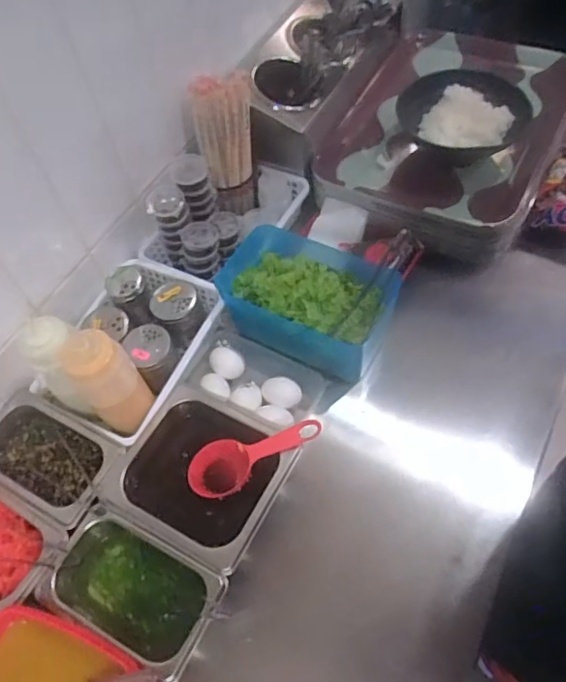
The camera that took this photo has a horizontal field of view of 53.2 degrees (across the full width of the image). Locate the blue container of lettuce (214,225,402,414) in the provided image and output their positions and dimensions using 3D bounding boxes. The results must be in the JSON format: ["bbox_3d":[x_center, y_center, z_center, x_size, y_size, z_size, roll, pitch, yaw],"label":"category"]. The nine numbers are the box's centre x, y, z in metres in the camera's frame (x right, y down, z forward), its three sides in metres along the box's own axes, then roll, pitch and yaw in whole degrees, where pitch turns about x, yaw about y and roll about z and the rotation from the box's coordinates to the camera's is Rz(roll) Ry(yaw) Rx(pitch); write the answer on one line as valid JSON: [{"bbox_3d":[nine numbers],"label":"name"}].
[{"bbox_3d":[0.028,-0.043,0.739,0.214,0.100,0.150,34,66,22],"label":"blue container of lettuce"}]

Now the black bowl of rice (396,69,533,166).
[{"bbox_3d":[0.266,-0.317,0.824,0.162,0.062,0.169,-2,58,3],"label":"black bowl of rice"}]

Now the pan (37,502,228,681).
[{"bbox_3d":[-0.153,0.259,0.587,0.177,0.067,0.107,21,62,16],"label":"pan"}]

